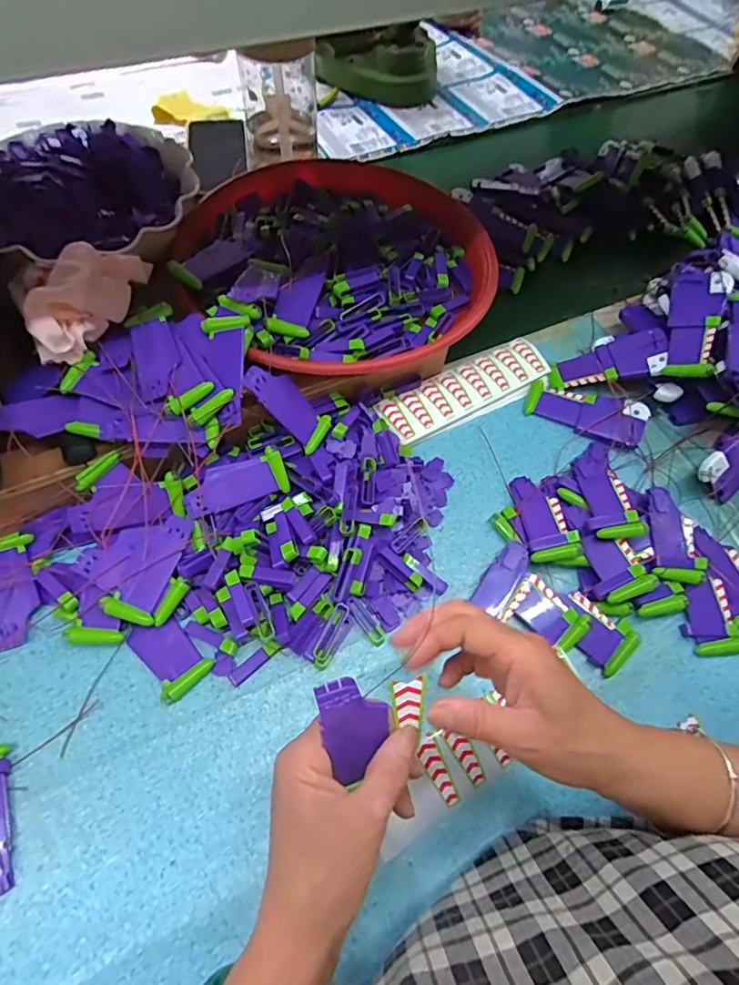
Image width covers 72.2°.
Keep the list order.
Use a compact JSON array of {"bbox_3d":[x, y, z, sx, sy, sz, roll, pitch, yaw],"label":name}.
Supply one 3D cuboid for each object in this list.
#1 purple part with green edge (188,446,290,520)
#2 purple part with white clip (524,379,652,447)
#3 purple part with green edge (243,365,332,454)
[{"bbox_3d":[-0.116,-0.008,0.443,0.085,0.007,0.038,-17,87,-12],"label":"purple part with green edge"},{"bbox_3d":[0.224,-0.085,0.526,0.115,0.022,0.049,26,63,11],"label":"purple part with white clip"},{"bbox_3d":[-0.069,-0.077,0.444,0.004,0.088,0.037,-1,49,48],"label":"purple part with green edge"}]

